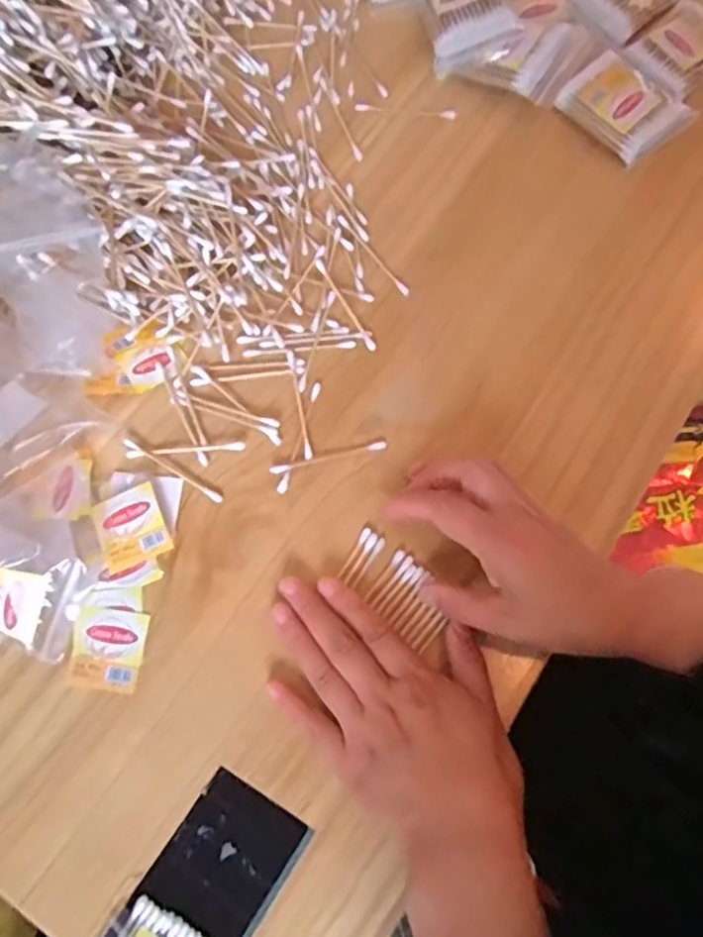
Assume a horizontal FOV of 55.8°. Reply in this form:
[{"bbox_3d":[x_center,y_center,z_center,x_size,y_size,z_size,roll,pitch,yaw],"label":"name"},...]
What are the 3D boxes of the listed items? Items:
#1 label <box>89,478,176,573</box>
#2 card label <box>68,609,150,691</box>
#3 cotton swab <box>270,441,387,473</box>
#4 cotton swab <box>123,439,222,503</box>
[{"bbox_3d":[-0.127,0.034,0.385,0.039,0.004,0.042,-26,79,-2],"label":"label"},{"bbox_3d":[-0.136,0.101,0.373,0.039,0.004,0.042,4,71,4],"label":"card label"},{"bbox_3d":[-0.013,-0.007,0.403,0.071,0.004,0.006,-14,74,-4],"label":"cotton swab"},{"bbox_3d":[-0.107,0.001,0.397,0.068,0.008,0.005,30,76,8],"label":"cotton swab"}]

